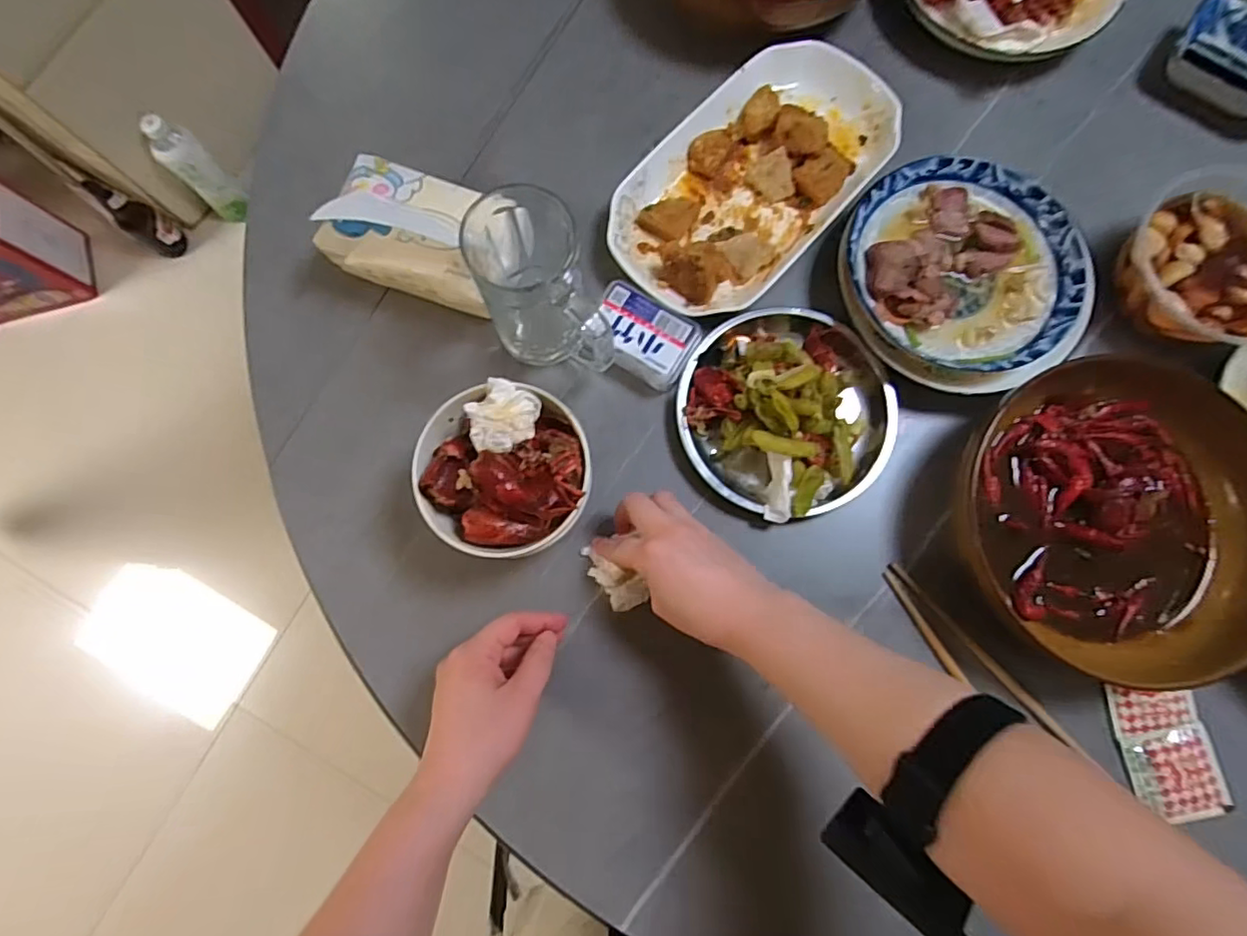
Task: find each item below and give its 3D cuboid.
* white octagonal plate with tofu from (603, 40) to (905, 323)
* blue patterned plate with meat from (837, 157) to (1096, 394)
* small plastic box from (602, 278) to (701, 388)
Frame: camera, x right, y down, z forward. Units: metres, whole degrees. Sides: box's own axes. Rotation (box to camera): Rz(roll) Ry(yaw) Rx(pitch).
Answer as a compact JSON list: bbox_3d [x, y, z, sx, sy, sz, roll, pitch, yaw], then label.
[{"bbox_3d":[0.109,-0.245,0.511,0.151,0.034,0.274,43,82,6],"label":"white octagonal plate with tofu"},{"bbox_3d":[0.272,-0.157,0.487,0.177,0.040,0.186,0,81,-1],"label":"blue patterned plate with meat"},{"bbox_3d":[0.016,-0.106,0.487,0.081,0.031,0.056,31,81,4],"label":"small plastic box"}]

